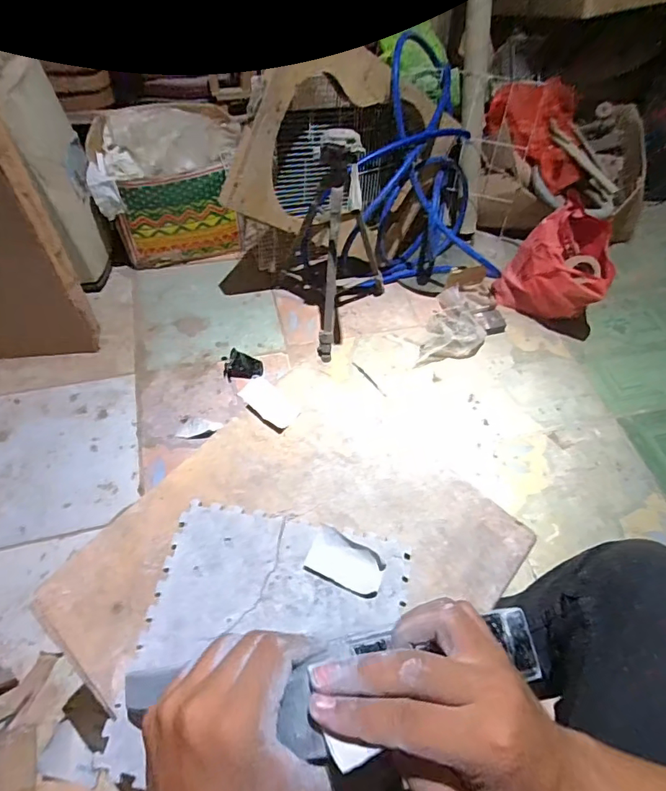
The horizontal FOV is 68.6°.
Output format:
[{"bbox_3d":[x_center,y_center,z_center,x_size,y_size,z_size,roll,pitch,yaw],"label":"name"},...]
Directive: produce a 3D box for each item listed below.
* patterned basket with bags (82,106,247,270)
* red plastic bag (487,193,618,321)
[{"bbox_3d":[-0.477,-0.614,1.468,0.390,0.331,0.311,-15,59,-14],"label":"patterned basket with bags"},{"bbox_3d":[0.635,-0.334,1.389,0.173,0.312,0.263,-20,60,-17],"label":"red plastic bag"}]

